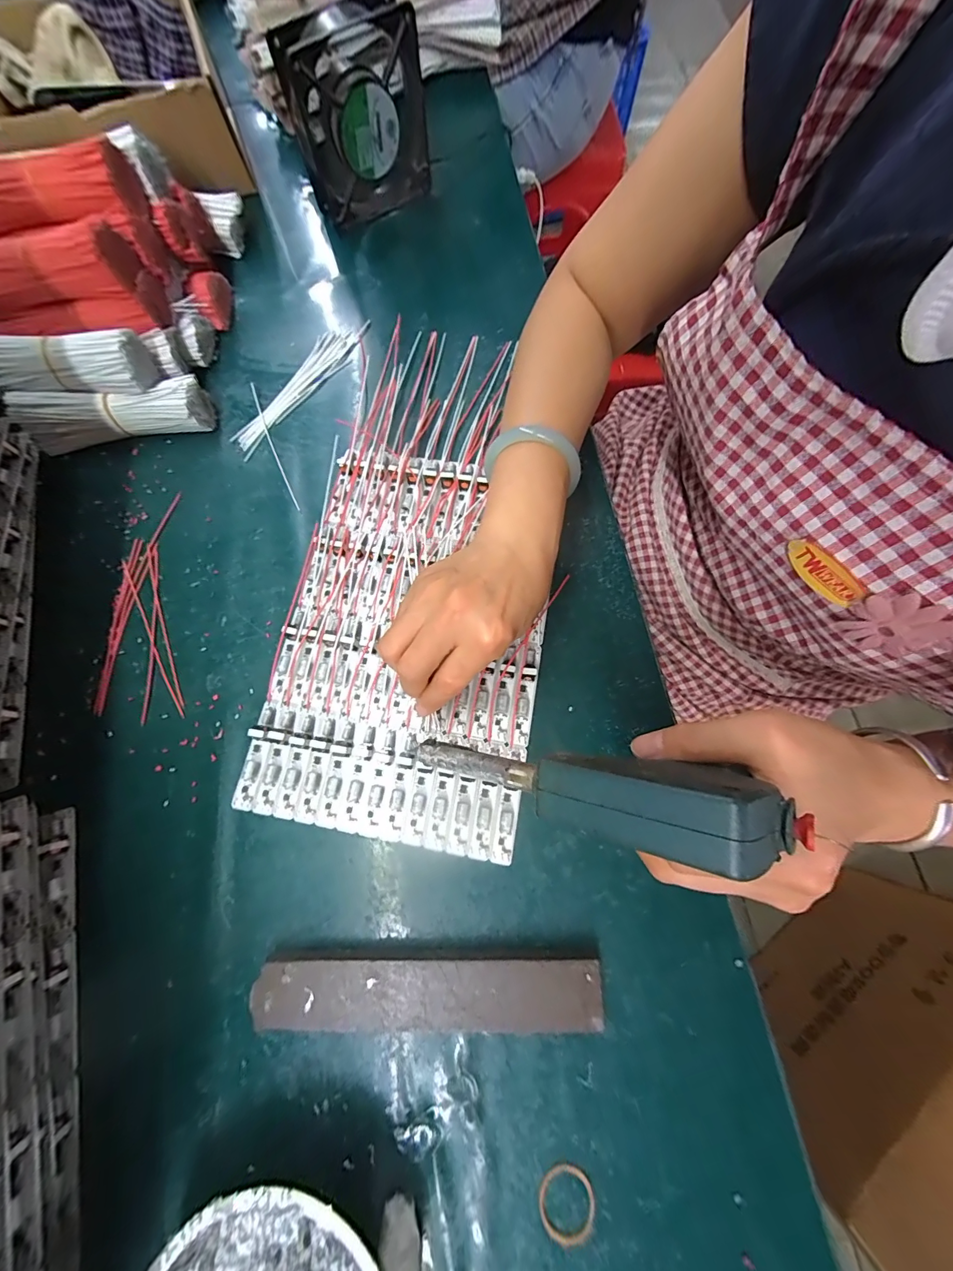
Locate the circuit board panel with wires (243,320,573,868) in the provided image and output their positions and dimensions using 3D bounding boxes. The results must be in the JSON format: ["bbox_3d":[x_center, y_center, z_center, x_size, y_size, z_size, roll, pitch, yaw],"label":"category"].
[{"bbox_3d":[-0.051,-0.070,0.321,0.195,0.015,0.441,1,75,2],"label":"circuit board panel with wires"}]

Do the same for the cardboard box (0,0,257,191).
[{"bbox_3d":[-0.352,-0.503,0.390,0.215,0.090,0.147,-13,74,-3],"label":"cardboard box"}]

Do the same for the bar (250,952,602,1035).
[{"bbox_3d":[-0.029,0.211,0.239,0.198,0.017,0.037,-1,74,1],"label":"bar"}]

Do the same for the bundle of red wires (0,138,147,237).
[{"bbox_3d":[-0.338,-0.338,0.303,0.140,0.034,0.035,-11,73,-3],"label":"bundle of red wires"}]

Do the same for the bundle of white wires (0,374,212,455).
[{"bbox_3d":[-0.306,-0.186,0.342,0.140,0.043,0.035,-12,74,-2],"label":"bundle of white wires"}]

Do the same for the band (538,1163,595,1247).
[{"bbox_3d":[0.049,0.311,0.219,0.030,0.004,0.032,0,74,1],"label":"band"}]

